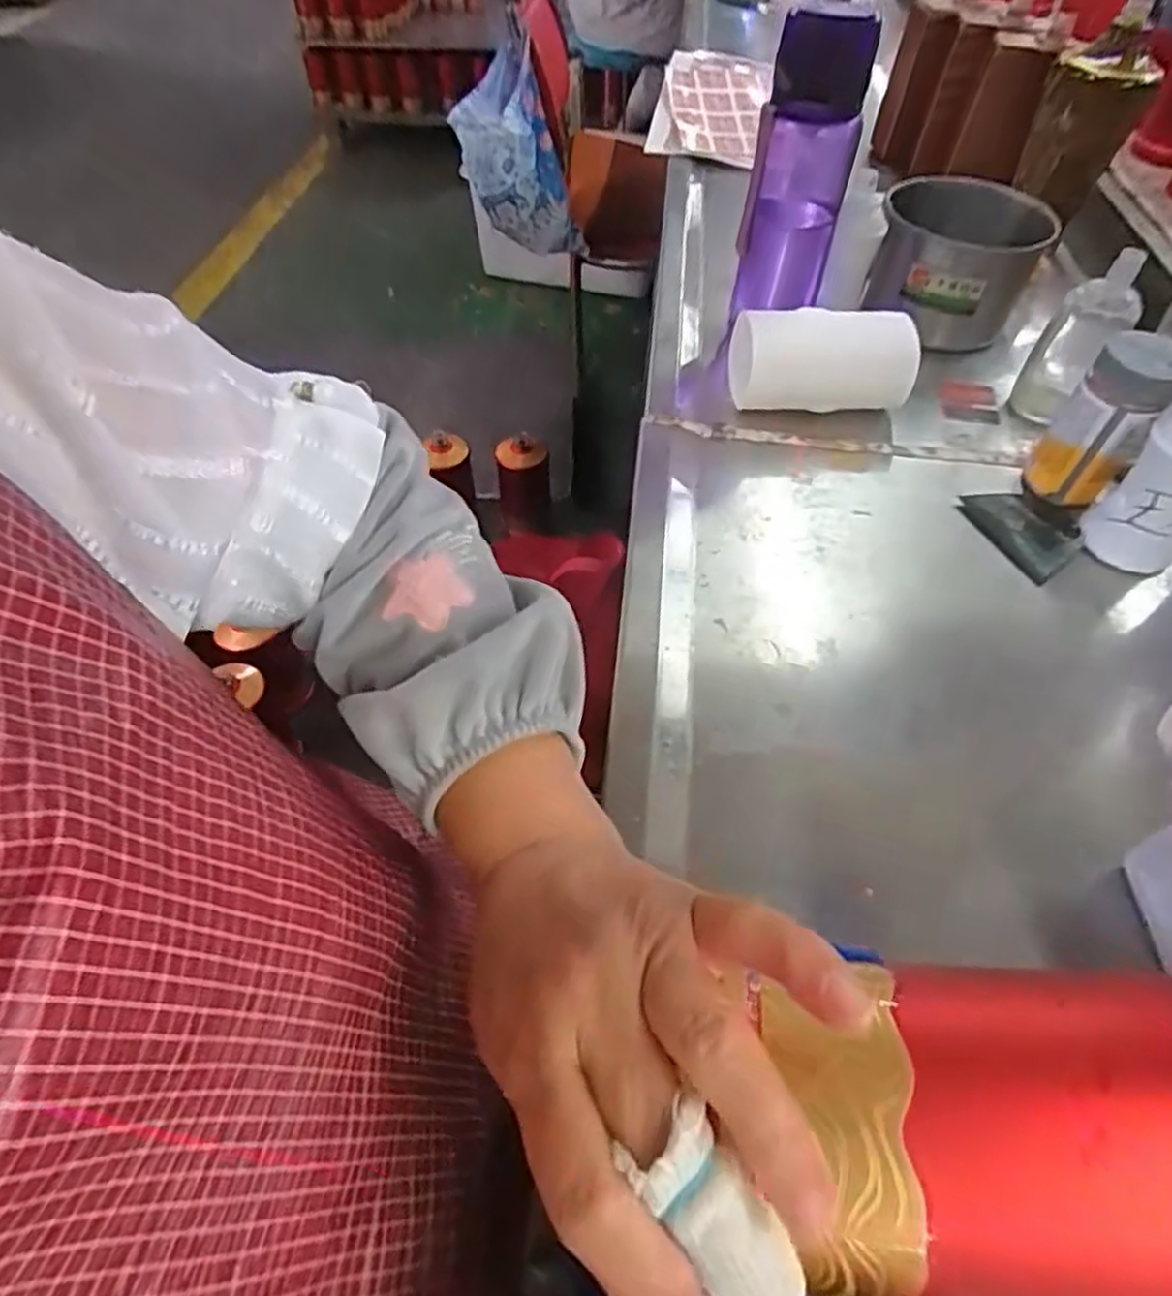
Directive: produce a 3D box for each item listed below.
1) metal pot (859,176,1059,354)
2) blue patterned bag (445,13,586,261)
[{"bbox_3d":[0.322,-0.332,0.650,0.131,0.100,0.126,19,55,15],"label":"metal pot"},{"bbox_3d":[-0.109,-0.794,1.197,0.198,0.274,0.127,-9,53,-6],"label":"blue patterned bag"}]

